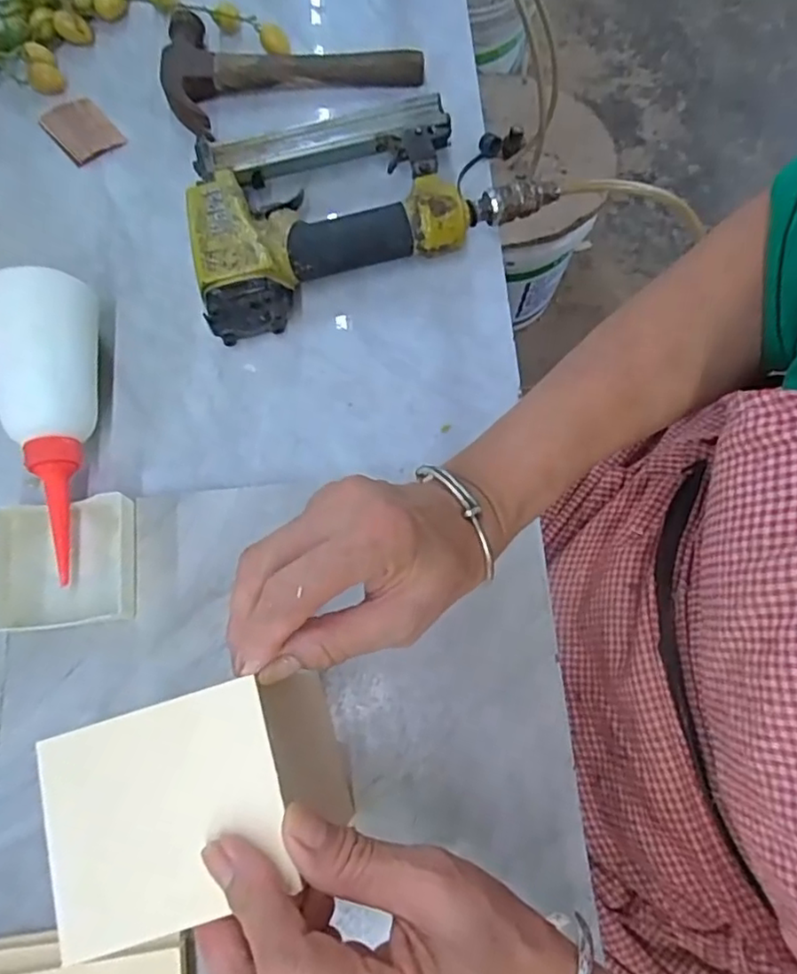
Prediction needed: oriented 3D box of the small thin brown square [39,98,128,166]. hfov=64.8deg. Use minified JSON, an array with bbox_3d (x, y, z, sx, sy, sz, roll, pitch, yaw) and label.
[{"bbox_3d":[-0.235,-0.265,0.463,0.040,0.004,0.060,-40,77,-10],"label":"small thin brown square"}]

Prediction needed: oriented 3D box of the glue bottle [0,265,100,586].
[{"bbox_3d":[-0.206,-0.039,0.365,0.059,0.059,0.177,-2,73,0],"label":"glue bottle"}]

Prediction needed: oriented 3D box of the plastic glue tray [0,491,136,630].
[{"bbox_3d":[-0.189,0.043,0.357,0.075,0.022,0.071,-8,73,-1],"label":"plastic glue tray"}]

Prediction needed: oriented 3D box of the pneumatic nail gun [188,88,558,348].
[{"bbox_3d":[-0.034,-0.195,0.416,0.223,0.049,0.135,-24,74,-6],"label":"pneumatic nail gun"}]

